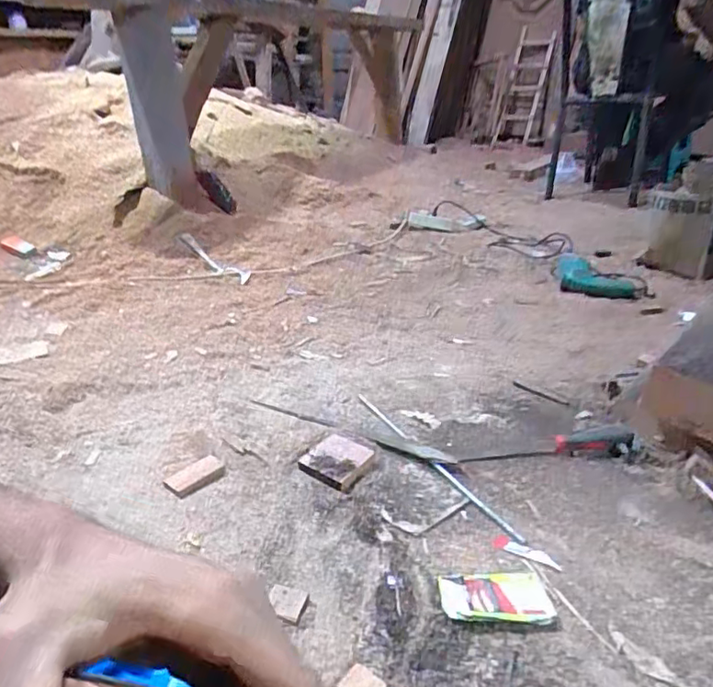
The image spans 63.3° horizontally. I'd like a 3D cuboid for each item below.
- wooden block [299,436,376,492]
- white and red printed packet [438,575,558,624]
[{"bbox_3d":[-0.026,0.163,0.807,0.085,0.016,0.086,16,29,30],"label":"wooden block"},{"bbox_3d":[0.142,0.261,0.591,0.108,0.015,0.061,-1,25,-3],"label":"white and red printed packet"}]

